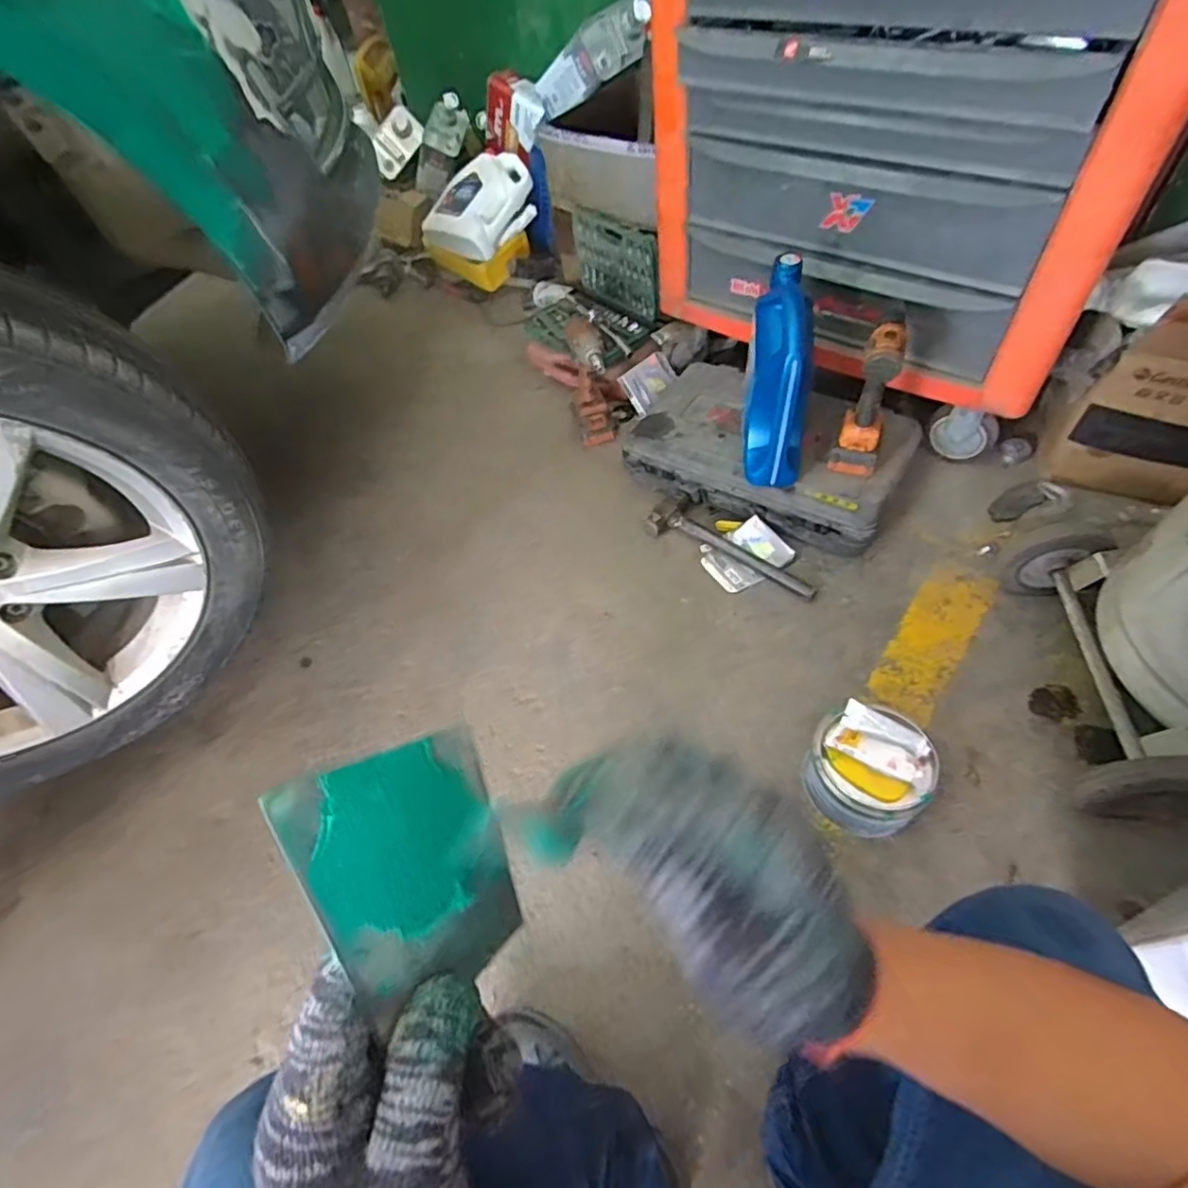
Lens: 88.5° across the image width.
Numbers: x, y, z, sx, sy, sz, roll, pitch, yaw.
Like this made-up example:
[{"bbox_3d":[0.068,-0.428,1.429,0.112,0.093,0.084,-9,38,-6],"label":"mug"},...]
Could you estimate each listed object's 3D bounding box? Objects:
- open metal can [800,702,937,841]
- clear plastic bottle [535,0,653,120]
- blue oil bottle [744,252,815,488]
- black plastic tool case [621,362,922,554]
[{"bbox_3d":[0.365,0.242,0.826,0.144,0.128,0.143,-4,54,6],"label":"open metal can"},{"bbox_3d":[-0.013,-1.151,1.320,0.307,0.109,0.103,-5,44,43],"label":"clear plastic bottle"},{"bbox_3d":[0.315,-0.364,1.038,0.098,0.292,0.210,3,55,11],"label":"blue oil bottle"},{"bbox_3d":[0.340,-0.306,1.234,0.539,0.124,0.352,27,61,23],"label":"black plastic tool case"}]

